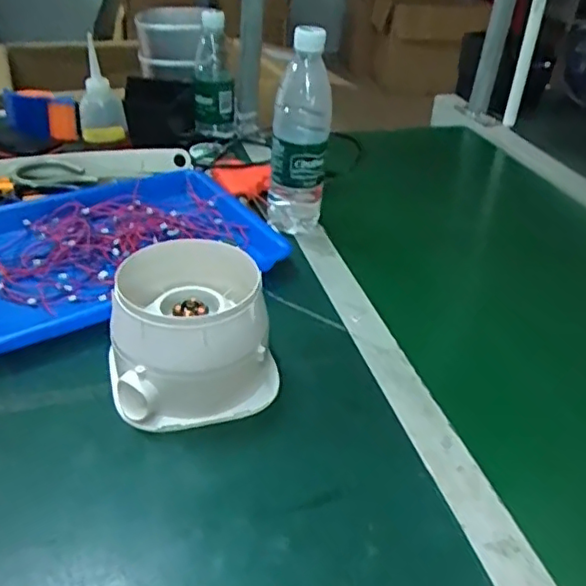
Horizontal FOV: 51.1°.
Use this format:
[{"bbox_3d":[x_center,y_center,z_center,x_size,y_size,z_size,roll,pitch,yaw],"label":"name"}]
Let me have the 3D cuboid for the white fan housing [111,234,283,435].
[{"bbox_3d":[-0.082,0.029,0.513,0.127,0.092,0.128,-4,35,-12],"label":"white fan housing"}]

